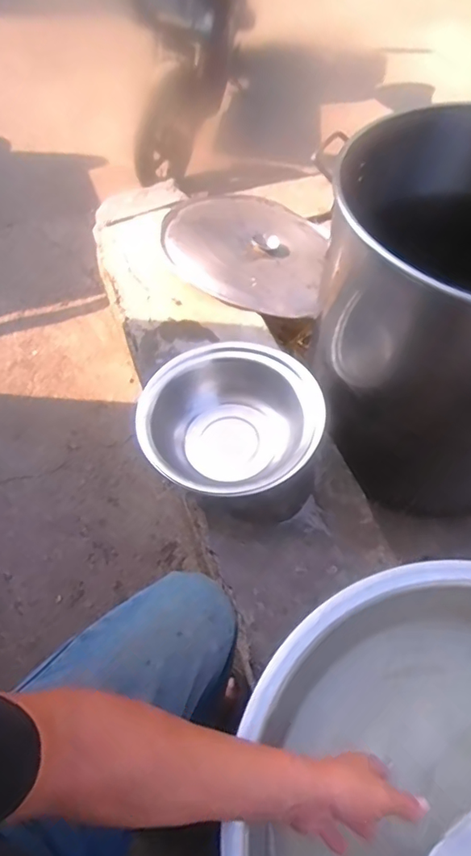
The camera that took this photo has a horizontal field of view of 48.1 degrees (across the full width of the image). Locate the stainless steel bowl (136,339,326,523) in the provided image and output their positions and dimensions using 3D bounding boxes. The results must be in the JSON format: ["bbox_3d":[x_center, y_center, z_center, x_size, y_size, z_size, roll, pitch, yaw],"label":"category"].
[{"bbox_3d":[-0.005,0.003,0.840,0.269,0.109,0.254,-1,56,1],"label":"stainless steel bowl"}]

